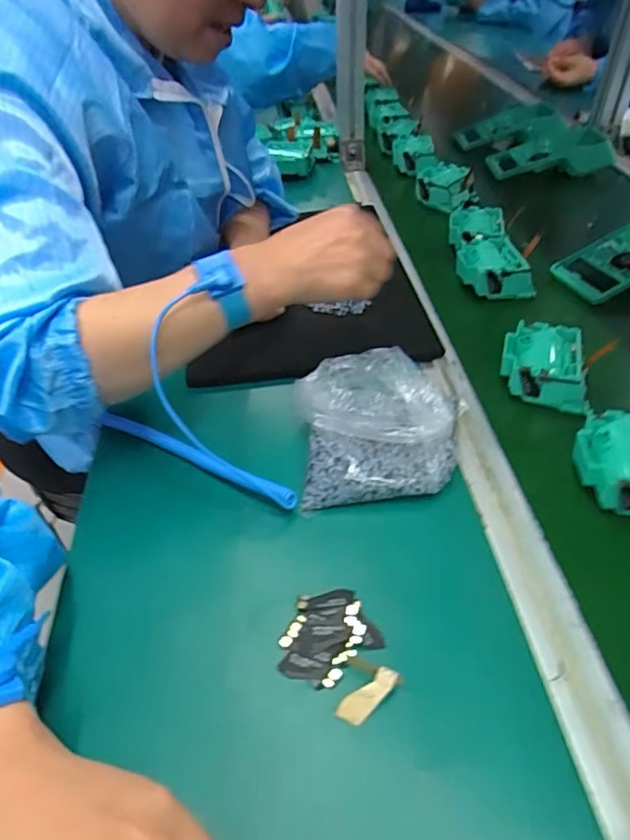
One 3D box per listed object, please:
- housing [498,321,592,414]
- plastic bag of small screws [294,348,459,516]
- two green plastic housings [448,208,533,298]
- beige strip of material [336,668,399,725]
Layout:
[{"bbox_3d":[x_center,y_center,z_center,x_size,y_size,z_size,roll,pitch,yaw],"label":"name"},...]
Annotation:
[{"bbox_3d":[0.212,-0.049,0.501,0.074,0.045,0.076,8,44,11],"label":"housing"},{"bbox_3d":[0.050,-0.002,0.437,0.128,0.061,0.137,-4,43,-2],"label":"plastic bag of small screws"},{"bbox_3d":[0.209,-0.212,0.675,0.081,0.045,0.193,-2,45,1],"label":"two green plastic housings"},{"bbox_3d":[0.030,0.157,0.304,0.039,0.006,0.014,-39,51,-7],"label":"beige strip of material"}]

